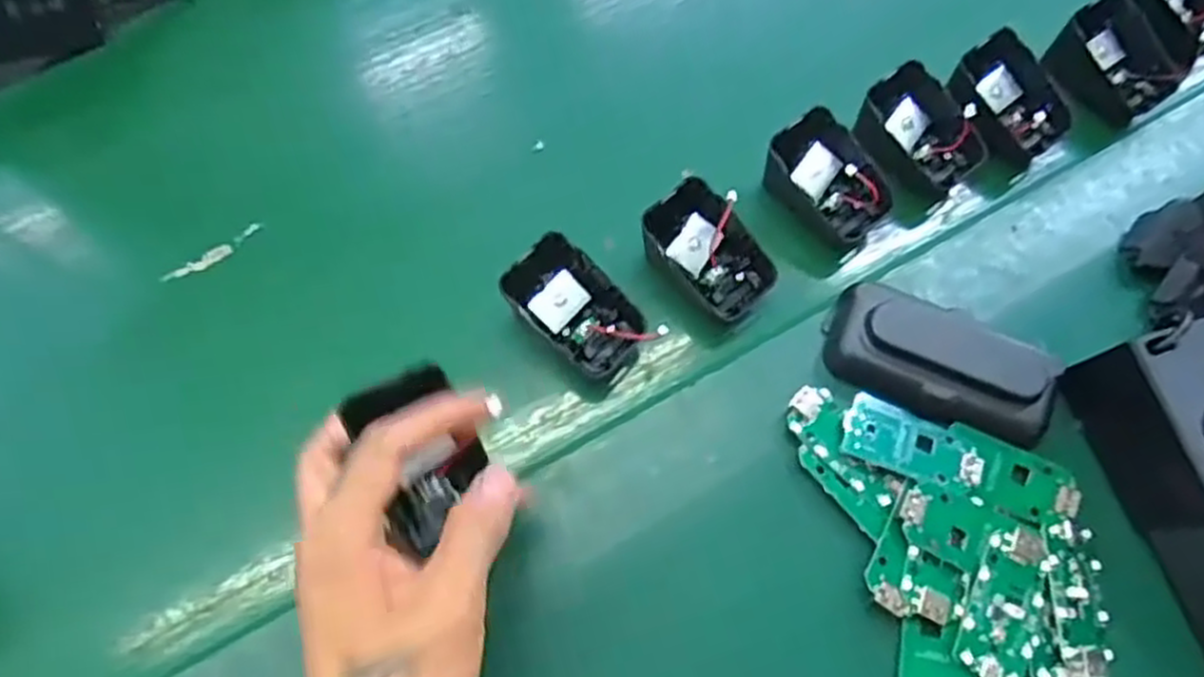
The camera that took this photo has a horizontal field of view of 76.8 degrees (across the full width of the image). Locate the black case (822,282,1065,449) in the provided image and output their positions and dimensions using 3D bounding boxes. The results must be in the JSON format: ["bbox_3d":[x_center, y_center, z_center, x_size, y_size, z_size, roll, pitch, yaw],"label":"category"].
[{"bbox_3d":[0.164,0.011,0.364,0.109,0.022,0.050,22,69,10],"label":"black case"}]

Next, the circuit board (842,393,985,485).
[{"bbox_3d":[0.146,0.049,0.354,0.064,0.004,0.031,21,69,9],"label":"circuit board"}]

